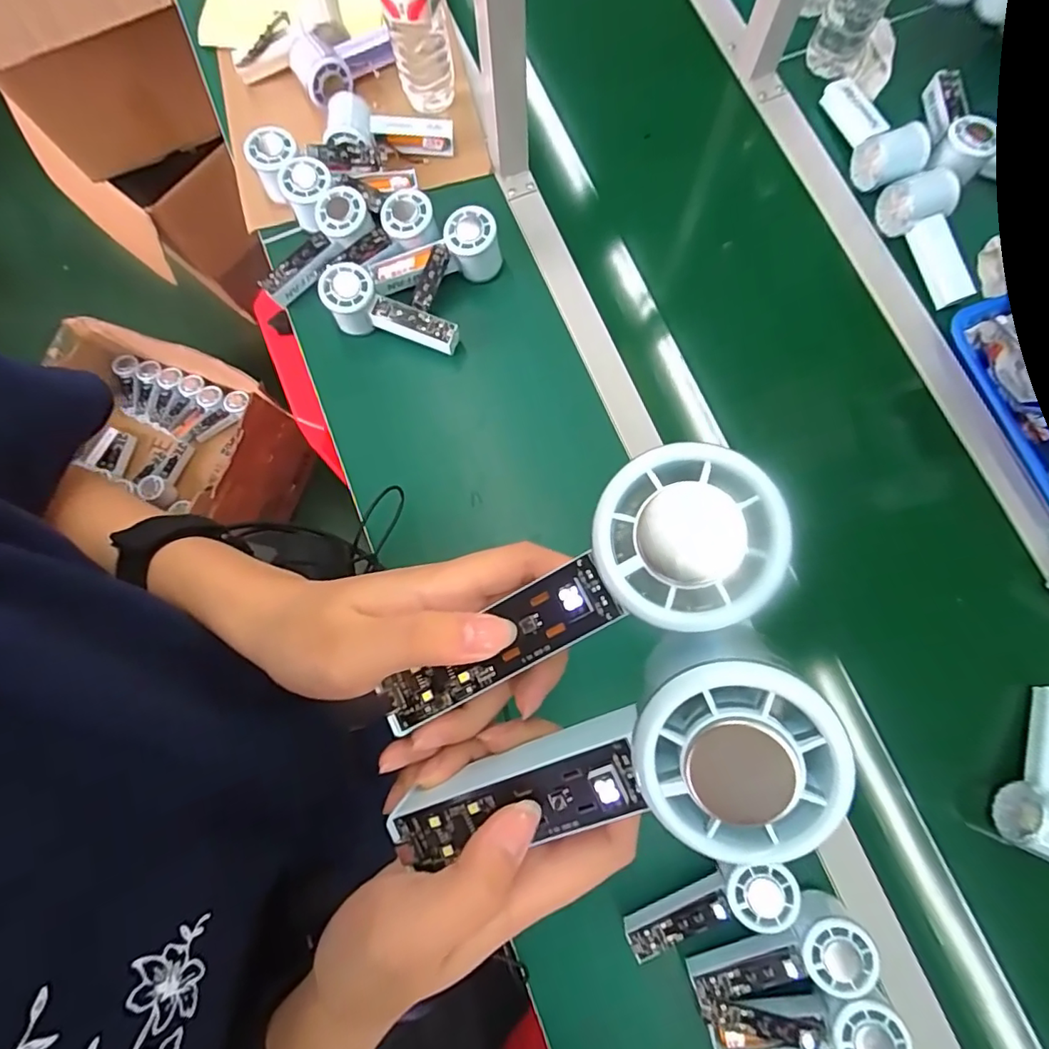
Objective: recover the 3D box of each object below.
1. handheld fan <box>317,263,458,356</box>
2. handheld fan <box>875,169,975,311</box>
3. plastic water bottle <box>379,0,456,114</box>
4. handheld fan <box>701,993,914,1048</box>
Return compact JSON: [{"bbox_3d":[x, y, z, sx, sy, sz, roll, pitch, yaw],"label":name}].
[{"bbox_3d":[-0.151,-0.236,0.598,0.153,0.051,0.055,21,79,-9],"label":"handheld fan"},{"bbox_3d":[0.453,-0.318,0.603,0.073,0.059,0.147,-7,78,0],"label":"handheld fan"},{"bbox_3d":[-0.120,-0.559,0.564,0.066,0.224,0.057,-14,78,-1],"label":"plastic water bottle"},{"bbox_3d":[0.233,0.421,0.443,0.153,0.034,0.055,-9,78,12],"label":"handheld fan"}]

